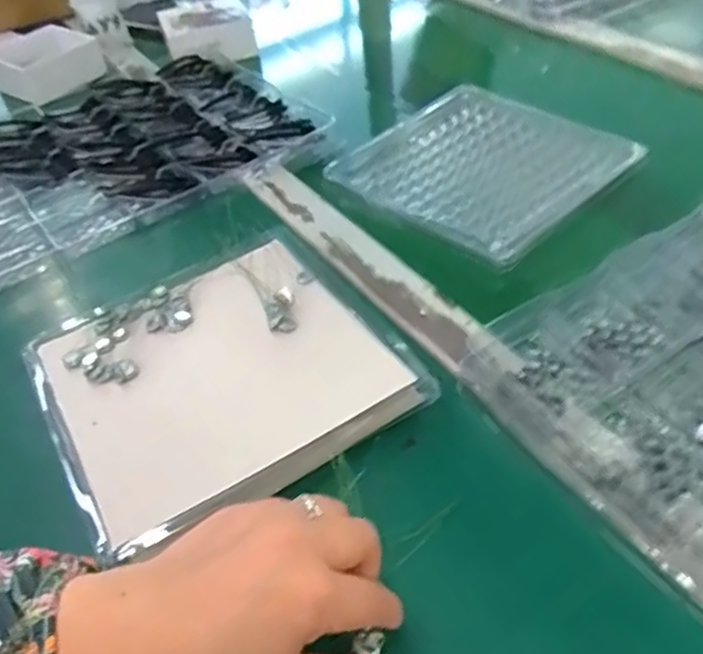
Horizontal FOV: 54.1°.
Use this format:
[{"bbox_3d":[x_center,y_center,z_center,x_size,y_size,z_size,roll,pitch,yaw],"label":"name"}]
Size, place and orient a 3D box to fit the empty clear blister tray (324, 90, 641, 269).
[{"bbox_3d":[0.120,-0.155,0.631,0.224,0.009,0.225,-34,48,-26],"label":"empty clear blister tray"}]

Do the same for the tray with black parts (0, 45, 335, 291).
[{"bbox_3d":[-0.272,-0.181,0.695,0.435,0.023,0.320,-30,46,-22],"label":"tray with black parts"}]

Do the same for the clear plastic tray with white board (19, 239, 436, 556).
[{"bbox_3d":[-0.083,0.026,0.441,0.208,0.029,0.200,-27,45,-20],"label":"clear plastic tray with white board"}]

